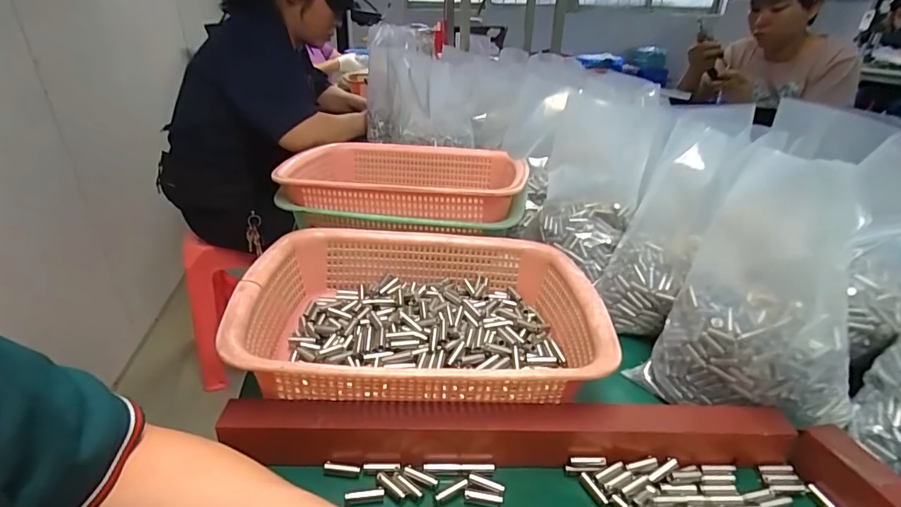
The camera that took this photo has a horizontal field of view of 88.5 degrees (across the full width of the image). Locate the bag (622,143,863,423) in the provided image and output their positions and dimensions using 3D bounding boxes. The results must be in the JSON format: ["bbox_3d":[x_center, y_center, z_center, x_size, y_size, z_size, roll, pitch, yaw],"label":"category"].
[{"bbox_3d":[0.243,0.029,0.353,0.098,0.195,0.130,-21,35,-35],"label":"bag"}]

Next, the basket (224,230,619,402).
[{"bbox_3d":[-0.022,0.050,0.413,0.286,0.078,0.221,-2,28,-5],"label":"basket"}]

